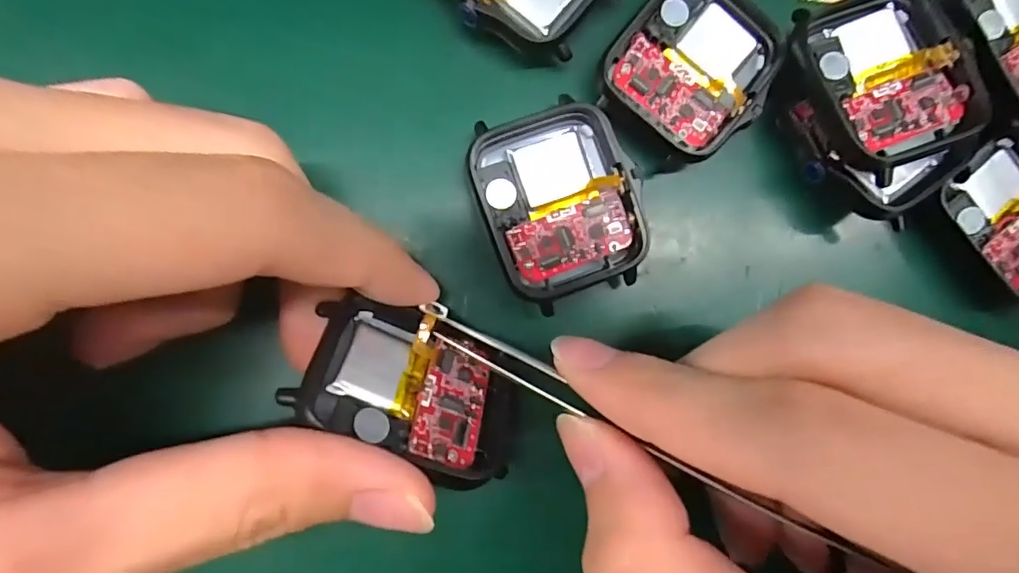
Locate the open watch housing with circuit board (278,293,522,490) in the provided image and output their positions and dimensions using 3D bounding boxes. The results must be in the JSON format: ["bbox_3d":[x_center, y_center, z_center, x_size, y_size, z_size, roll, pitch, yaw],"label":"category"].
[{"bbox_3d":[-0.018,0.021,0.114,0.047,0.011,0.034,29,44,-13],"label":"open watch housing with circuit board"}]

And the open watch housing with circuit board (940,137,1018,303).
[{"bbox_3d":[0.138,-0.017,0.144,0.035,0.005,0.040,-37,91,-7],"label":"open watch housing with circuit board"}]

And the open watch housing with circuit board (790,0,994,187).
[{"bbox_3d":[0.094,-0.052,0.131,0.038,0.011,0.043,-21,89,-7],"label":"open watch housing with circuit board"}]

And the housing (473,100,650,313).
[{"bbox_3d":[0.013,-0.020,0.130,0.038,0.007,0.045,-23,89,-7],"label":"housing"}]

